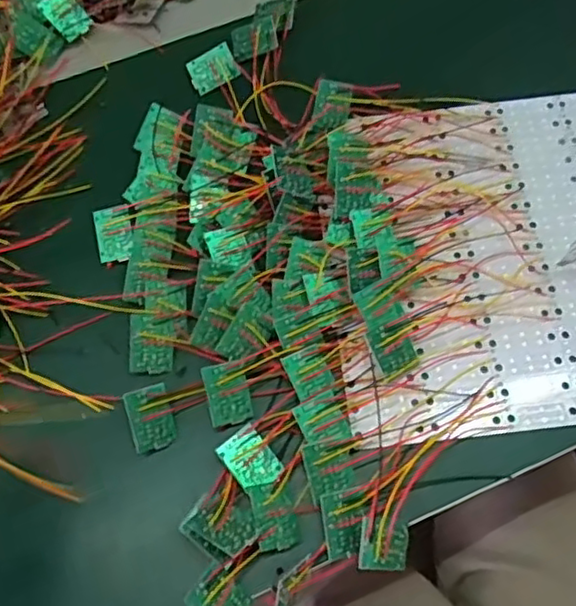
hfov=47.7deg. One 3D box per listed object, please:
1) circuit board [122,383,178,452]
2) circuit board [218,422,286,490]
[{"bbox_3d":[-0.081,0.068,0.387,0.026,0.004,0.036,-14,85,-30],"label":"circuit board"},{"bbox_3d":[-0.021,0.090,0.374,0.026,0.007,0.035,-36,70,-13],"label":"circuit board"}]

